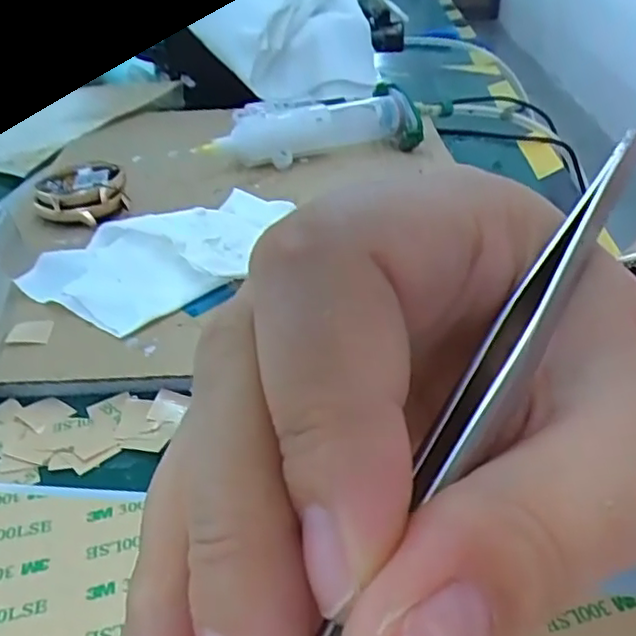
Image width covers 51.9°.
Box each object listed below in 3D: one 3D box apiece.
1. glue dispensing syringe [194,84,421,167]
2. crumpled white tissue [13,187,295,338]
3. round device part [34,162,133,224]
[{"bbox_3d":[-0.002,-0.118,0.407,0.137,0.032,0.034,-11,36,-16],"label":"glue dispensing syringe"},{"bbox_3d":[-0.064,-0.031,0.290,0.116,0.016,0.069,-27,41,-34],"label":"crumpled white tissue"},{"bbox_3d":[-0.123,-0.065,0.343,0.045,0.018,0.051,-6,35,-9],"label":"round device part"}]

